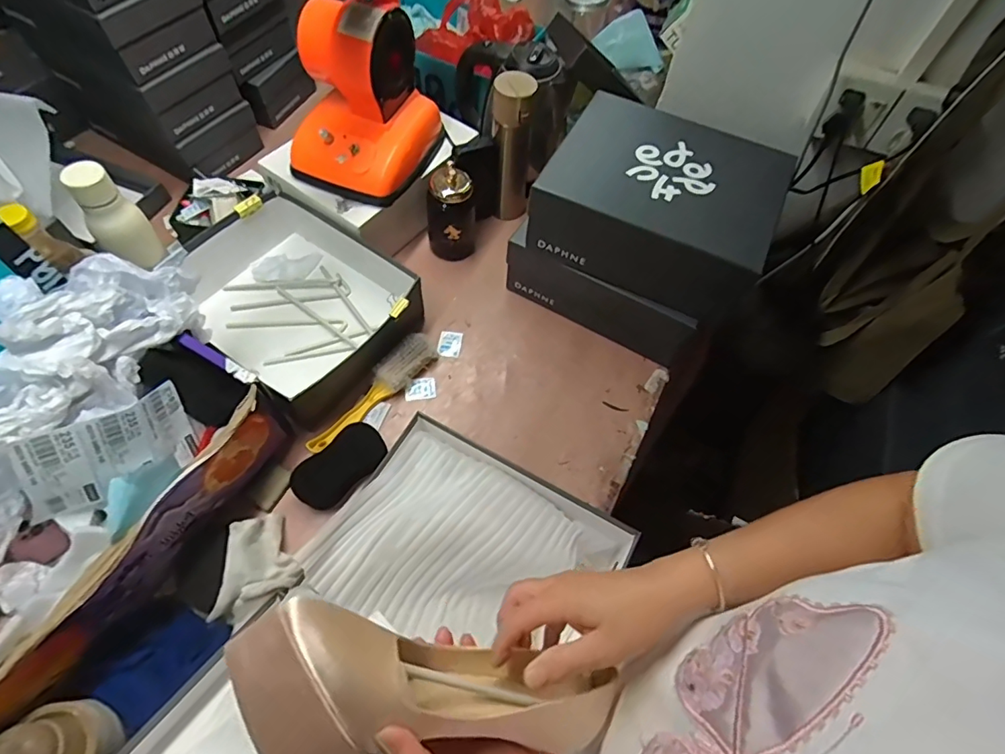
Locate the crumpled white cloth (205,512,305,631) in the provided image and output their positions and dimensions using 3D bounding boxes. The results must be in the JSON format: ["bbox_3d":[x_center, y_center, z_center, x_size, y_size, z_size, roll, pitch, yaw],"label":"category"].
[{"bbox_3d":[-0.300,0.226,0.598,0.111,0.041,0.095,-35,69,-20],"label":"crumpled white cloth"}]

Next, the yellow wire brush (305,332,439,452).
[{"bbox_3d":[-0.181,0.022,0.729,0.050,0.036,0.227,35,65,14],"label":"yellow wire brush"}]

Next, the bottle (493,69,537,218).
[{"bbox_3d":[0.016,-0.377,0.856,0.070,0.262,0.078,5,61,-1],"label":"bottle"}]

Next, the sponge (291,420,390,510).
[{"bbox_3d":[-0.213,0.116,0.672,0.059,0.037,0.123,39,66,16],"label":"sponge"}]

